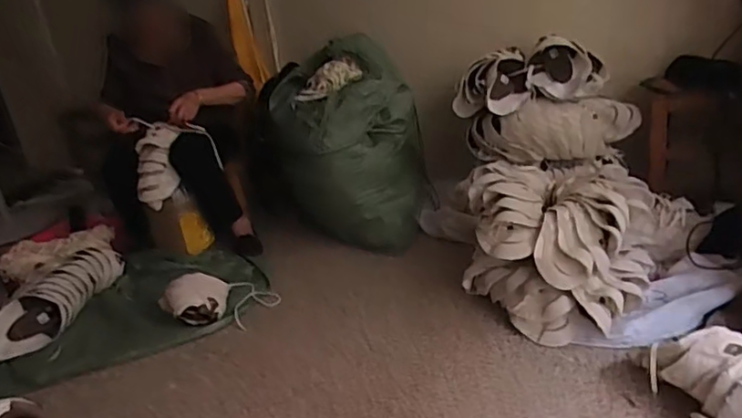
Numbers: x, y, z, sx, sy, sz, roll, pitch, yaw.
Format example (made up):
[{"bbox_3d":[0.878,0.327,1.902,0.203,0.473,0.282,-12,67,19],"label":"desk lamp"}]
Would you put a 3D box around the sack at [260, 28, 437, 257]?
[{"bbox_3d":[-0.098,-0.201,1.943,0.545,0.566,0.445,-7,22,3],"label":"sack"}]

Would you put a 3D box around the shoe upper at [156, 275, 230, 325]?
[{"bbox_3d":[-0.465,0.245,1.586,0.179,0.128,0.129,-19,25,-24],"label":"shoe upper"}]

